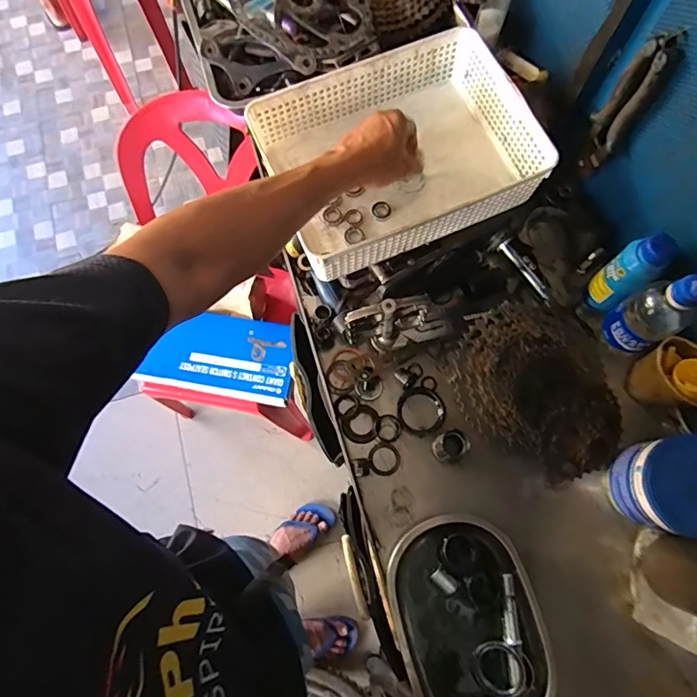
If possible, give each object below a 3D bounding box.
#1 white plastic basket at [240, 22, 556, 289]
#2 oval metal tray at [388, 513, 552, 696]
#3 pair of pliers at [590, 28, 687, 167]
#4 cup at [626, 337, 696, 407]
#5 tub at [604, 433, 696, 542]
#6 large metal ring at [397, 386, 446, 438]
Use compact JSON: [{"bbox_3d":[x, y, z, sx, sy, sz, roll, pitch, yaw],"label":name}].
[{"bbox_3d":[0.066,-0.254,0.616,0.331,0.089,0.245,-21,73,-6],"label":"white plastic basket"},{"bbox_3d":[0.130,0.298,0.508,0.152,0.031,0.209,-11,73,-3],"label":"oval metal tray"},{"bbox_3d":[0.316,-0.282,0.529,0.024,0.163,0.043,-18,73,-2],"label":"pair of pliers"},{"bbox_3d":[0.377,0.034,0.542,0.063,0.098,0.071,12,73,5],"label":"cup"},{"bbox_3d":[0.354,0.152,0.508,0.100,0.094,0.099,0,72,1],"label":"tub"},{"bbox_3d":[0.092,0.079,0.585,0.058,0.020,0.060,0,72,1],"label":"large metal ring"}]

